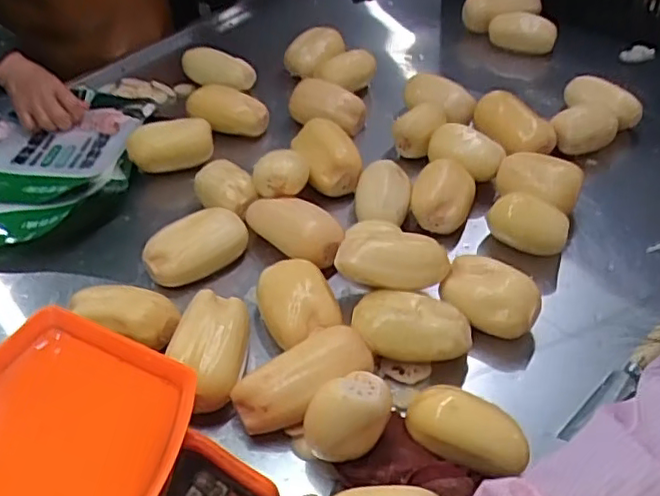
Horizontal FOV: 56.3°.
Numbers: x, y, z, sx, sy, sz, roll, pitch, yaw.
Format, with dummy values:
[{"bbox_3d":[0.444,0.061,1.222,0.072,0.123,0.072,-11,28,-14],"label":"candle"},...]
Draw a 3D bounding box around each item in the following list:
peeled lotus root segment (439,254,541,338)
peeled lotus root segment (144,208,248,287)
[{"bbox_3d":[0.188,0.062,0.729,0.111,0.062,0.072,13,47,15],"label":"peeled lotus root segment"},{"bbox_3d":[-0.170,0.002,0.798,0.134,0.066,0.062,-28,50,-23],"label":"peeled lotus root segment"}]

